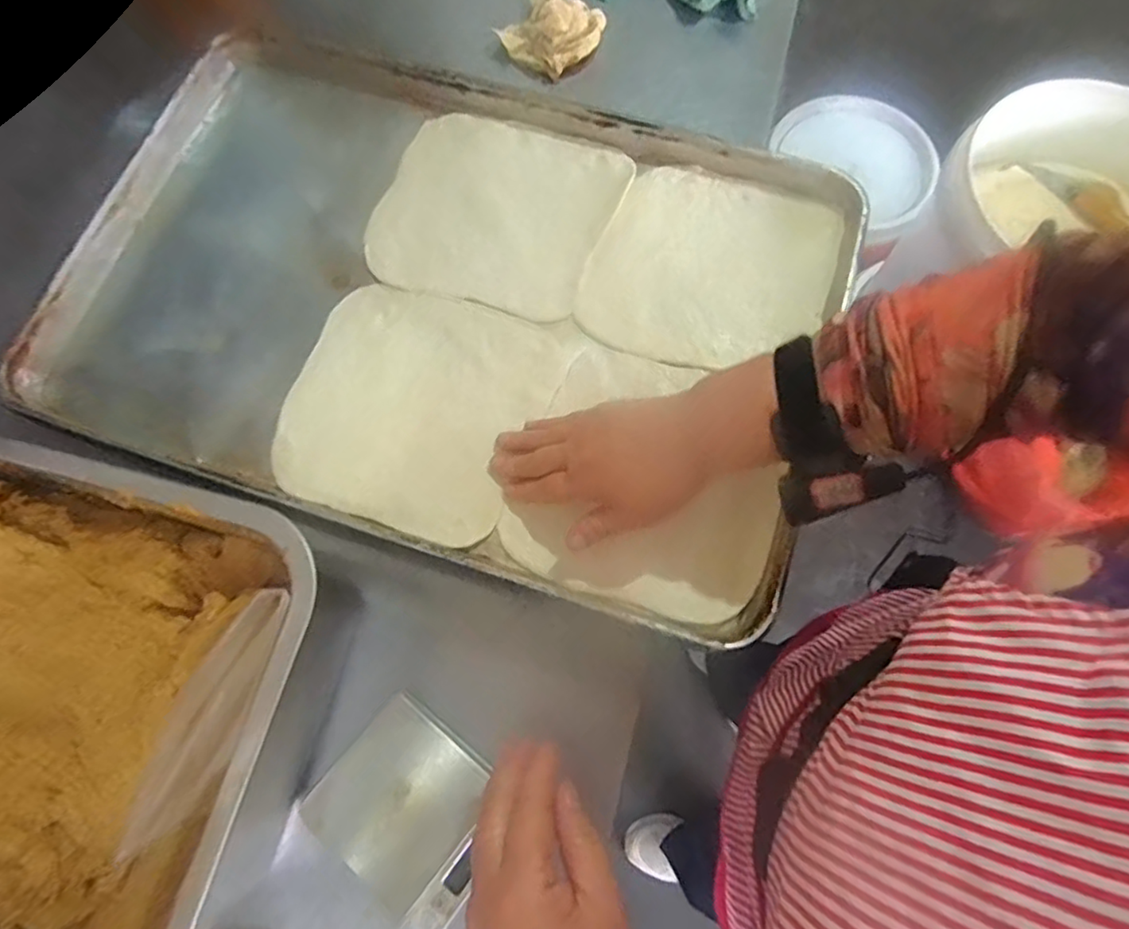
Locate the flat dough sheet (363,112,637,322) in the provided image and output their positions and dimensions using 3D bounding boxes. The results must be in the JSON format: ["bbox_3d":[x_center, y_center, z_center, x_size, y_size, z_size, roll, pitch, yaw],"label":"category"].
[{"bbox_3d":[-0.059,-0.218,0.529,0.194,0.009,0.181,17,74,6],"label":"flat dough sheet"}]

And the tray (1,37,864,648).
[{"bbox_3d":[-0.096,-0.140,0.496,0.590,0.030,0.394,17,74,6],"label":"tray"}]

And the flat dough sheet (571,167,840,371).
[{"bbox_3d":[0.121,-0.163,0.509,0.188,0.013,0.183,16,74,6],"label":"flat dough sheet"}]

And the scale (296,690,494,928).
[{"bbox_3d":[-0.103,0.233,0.416,0.121,0.017,0.102,36,77,11],"label":"scale"}]

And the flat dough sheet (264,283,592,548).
[{"bbox_3d":[-0.115,-0.048,0.476,0.195,0.005,0.186,19,75,7],"label":"flat dough sheet"}]

